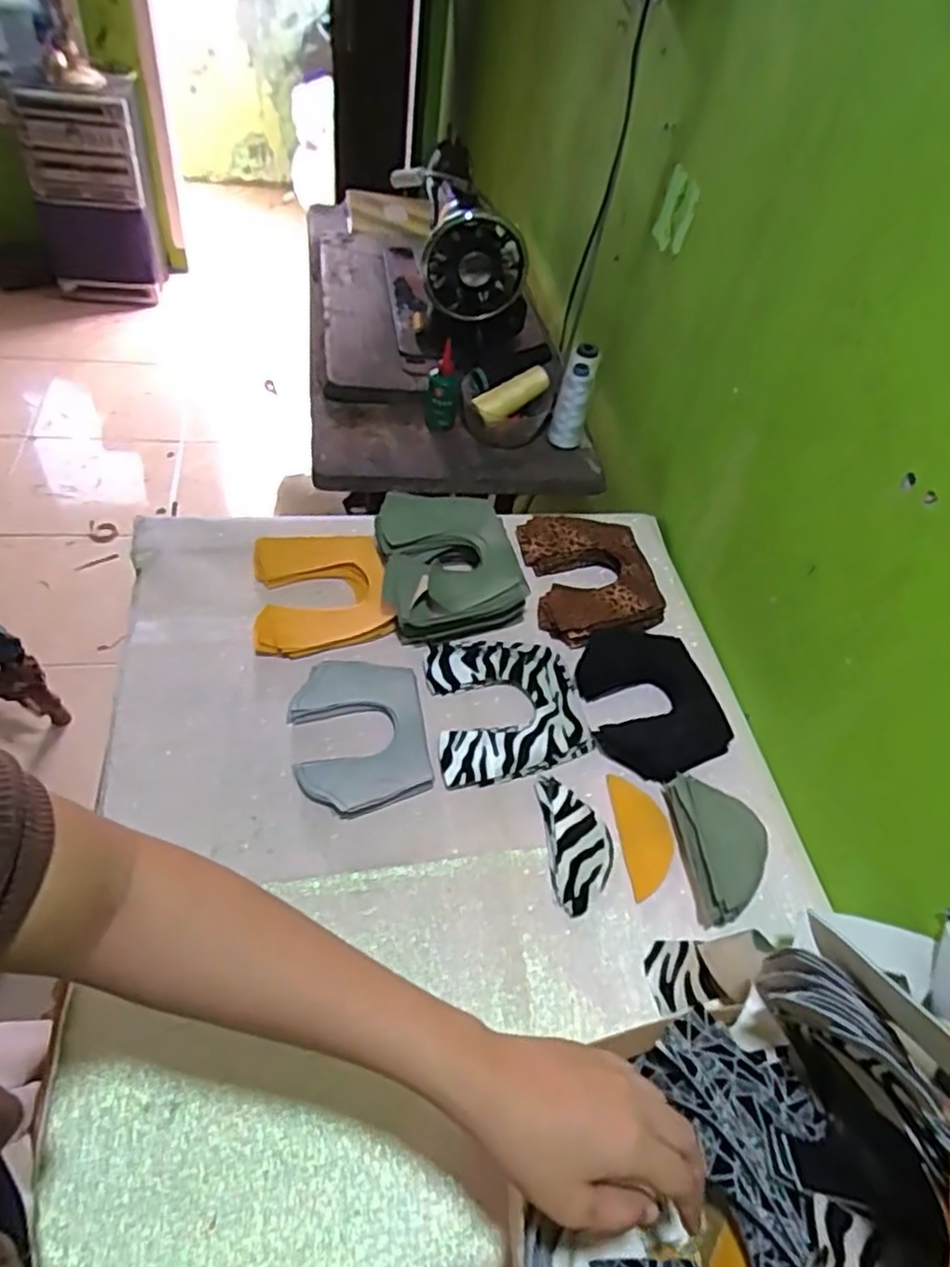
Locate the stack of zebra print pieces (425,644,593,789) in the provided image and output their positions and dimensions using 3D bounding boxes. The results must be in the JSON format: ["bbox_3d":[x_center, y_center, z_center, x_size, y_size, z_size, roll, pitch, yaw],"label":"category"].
[{"bbox_3d":[0.032,0.069,0.696,0.145,0.014,0.154,-3,50,-13],"label":"stack of zebra print pieces"}]

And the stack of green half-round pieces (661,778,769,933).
[{"bbox_3d":[0.209,0.181,0.621,0.070,0.030,0.125,-1,50,-11],"label":"stack of green half-round pieces"}]

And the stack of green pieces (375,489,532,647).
[{"bbox_3d":[-0.031,-0.079,0.778,0.150,0.057,0.170,-11,53,-18],"label":"stack of green pieces"}]

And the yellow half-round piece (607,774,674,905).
[{"bbox_3d":[0.150,0.178,0.638,0.046,0.005,0.110,2,49,-9],"label":"yellow half-round piece"}]

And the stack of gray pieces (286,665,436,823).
[{"bbox_3d":[-0.104,0.086,0.653,0.115,0.010,0.154,-5,50,-14],"label":"stack of gray pieces"}]

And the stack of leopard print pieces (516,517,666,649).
[{"bbox_3d":[0.133,-0.065,0.814,0.141,0.033,0.166,-3,50,-13],"label":"stack of leopard print pieces"}]

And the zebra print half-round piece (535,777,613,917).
[{"bbox_3d":[0.088,0.177,0.620,0.055,0.008,0.116,-1,50,-11],"label":"zebra print half-round piece"}]

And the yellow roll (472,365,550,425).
[{"bbox_3d":[0.052,-0.323,0.976,0.116,0.033,0.032,-34,59,-12],"label":"yellow roll"}]

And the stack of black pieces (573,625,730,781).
[{"bbox_3d":[0.172,0.059,0.720,0.121,0.028,0.172,-6,51,-15],"label":"stack of black pieces"}]

